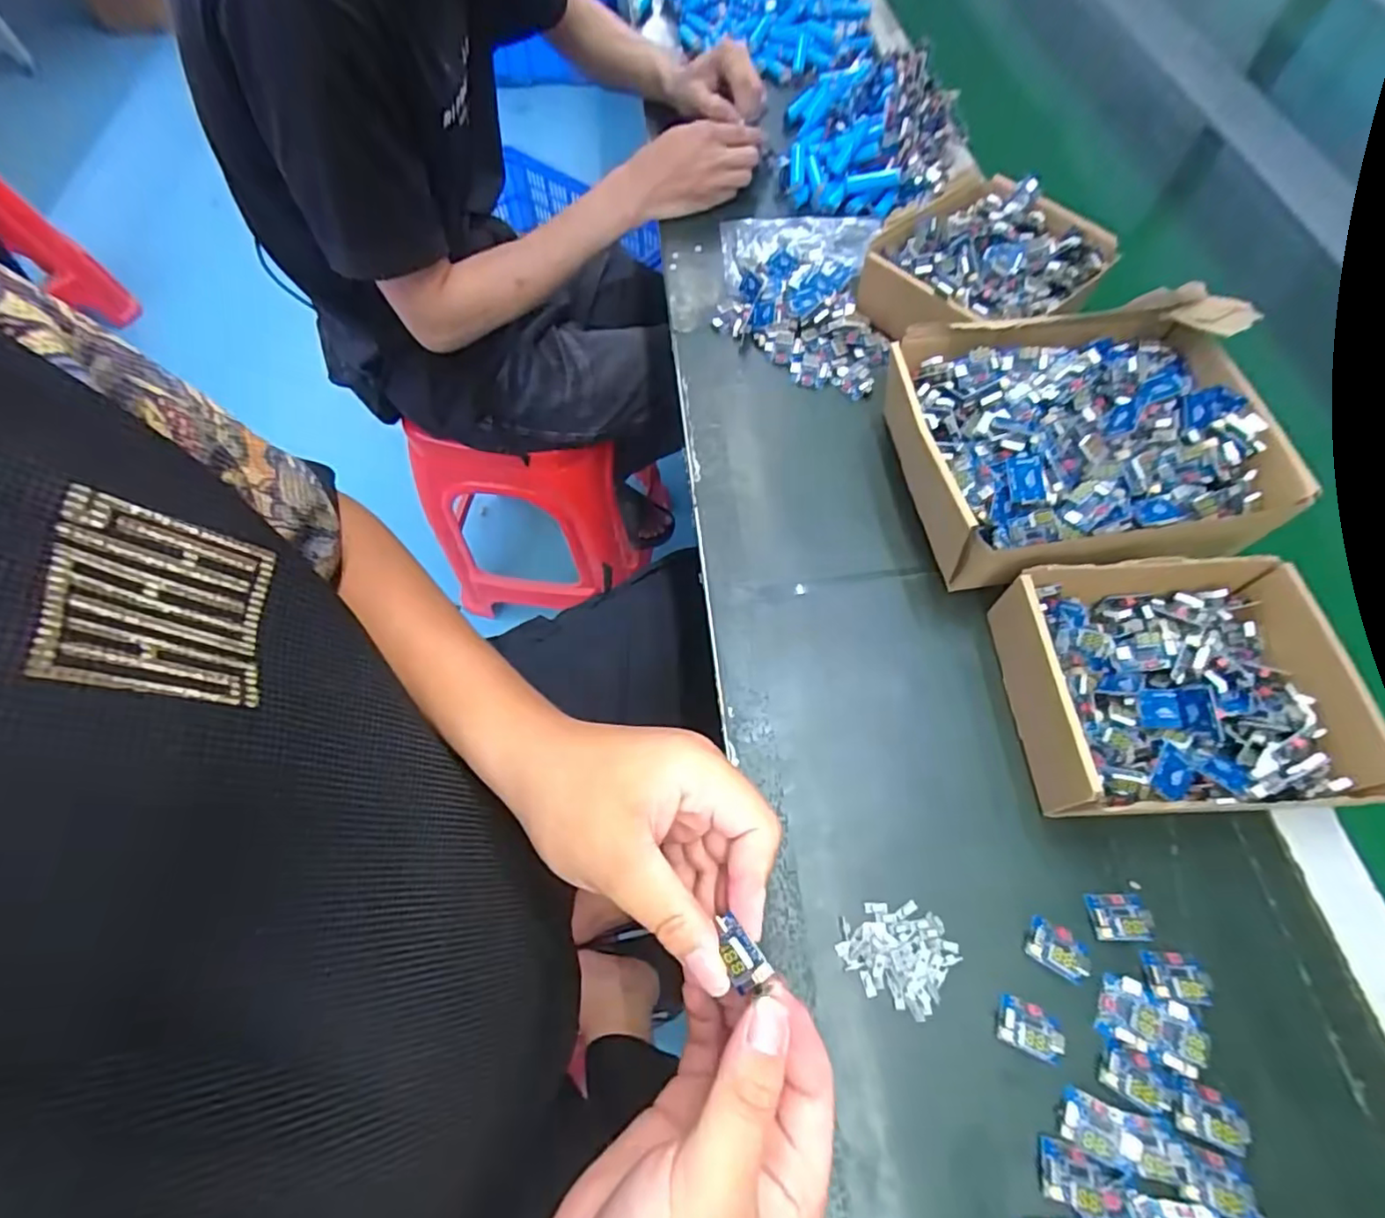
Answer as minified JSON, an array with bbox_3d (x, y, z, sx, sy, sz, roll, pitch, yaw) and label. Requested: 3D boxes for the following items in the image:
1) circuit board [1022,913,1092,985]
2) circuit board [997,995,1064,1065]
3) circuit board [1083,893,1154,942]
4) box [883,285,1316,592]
[{"bbox_3d":[0.192,0.177,0.316,0.030,0.012,0.022,26,68,14],"label":"circuit board"},{"bbox_3d":[0.169,0.208,0.301,0.030,0.011,0.021,19,66,11],"label":"circuit board"},{"bbox_3d":[0.229,0.165,0.325,0.031,0.008,0.023,-2,64,2],"label":"circuit board"},{"bbox_3d":[0.253,-0.112,0.418,0.235,0.081,0.195,-6,63,-2],"label":"box"}]

